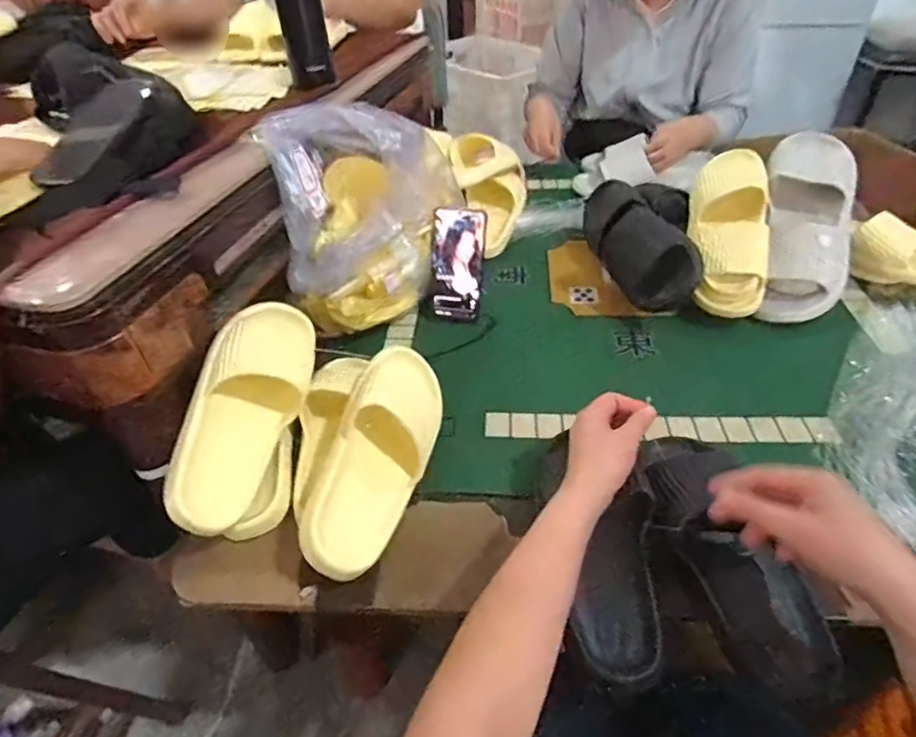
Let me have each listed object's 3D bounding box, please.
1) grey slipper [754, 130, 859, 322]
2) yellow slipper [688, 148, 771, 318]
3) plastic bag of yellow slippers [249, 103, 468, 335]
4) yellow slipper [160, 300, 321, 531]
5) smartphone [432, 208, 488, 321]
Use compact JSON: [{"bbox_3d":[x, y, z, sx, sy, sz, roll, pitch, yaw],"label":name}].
[{"bbox_3d":[0.502,-0.219,0.790,0.118,0.072,0.328,12,78,16],"label":"grey slipper"},{"bbox_3d":[0.384,-0.196,0.781,0.101,0.065,0.250,3,82,7],"label":"yellow slipper"},{"bbox_3d":[-0.115,-0.204,0.740,0.222,0.247,0.164,-5,42,-2],"label":"plastic bag of yellow slippers"},{"bbox_3d":[-0.232,0.044,0.599,0.080,0.111,0.265,-20,52,43],"label":"yellow slipper"},{"bbox_3d":[0.001,-0.147,0.791,0.074,0.153,0.015,4,20,8],"label":"smartphone"}]

